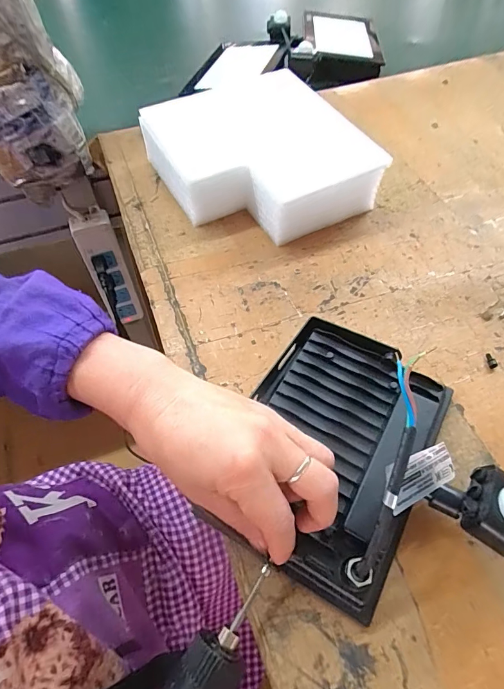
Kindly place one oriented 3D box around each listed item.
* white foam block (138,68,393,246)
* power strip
[{"bbox_3d":[0.005,-0.209,0.456,0.203,0.074,0.208,-21,59,-13],"label":"white foam block"},{"bbox_3d":[-0.233,-0.117,0.664,0.057,0.211,0.039,-23,60,-14],"label":"power strip"}]

